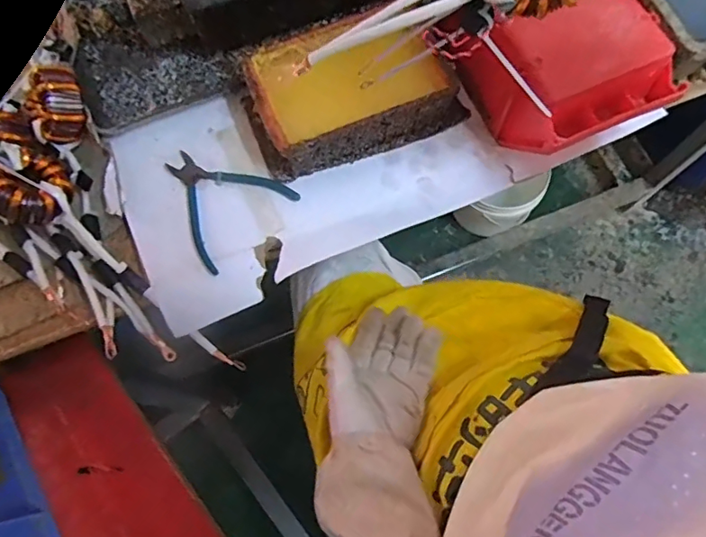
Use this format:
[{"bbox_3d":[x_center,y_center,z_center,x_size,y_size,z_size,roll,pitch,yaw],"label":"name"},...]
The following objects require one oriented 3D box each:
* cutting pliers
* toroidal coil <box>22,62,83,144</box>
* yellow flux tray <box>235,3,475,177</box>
[{"bbox_3d":[-0.151,-0.082,0.583,0.125,0.009,0.137,-43,76,-11],"label":"cutting pliers"},{"bbox_3d":[-0.328,-0.184,0.579,0.066,0.050,0.066,-1,73,2],"label":"toroidal coil"},{"bbox_3d":[-0.004,-0.197,0.579,0.225,0.069,0.145,-24,74,-6],"label":"yellow flux tray"}]

